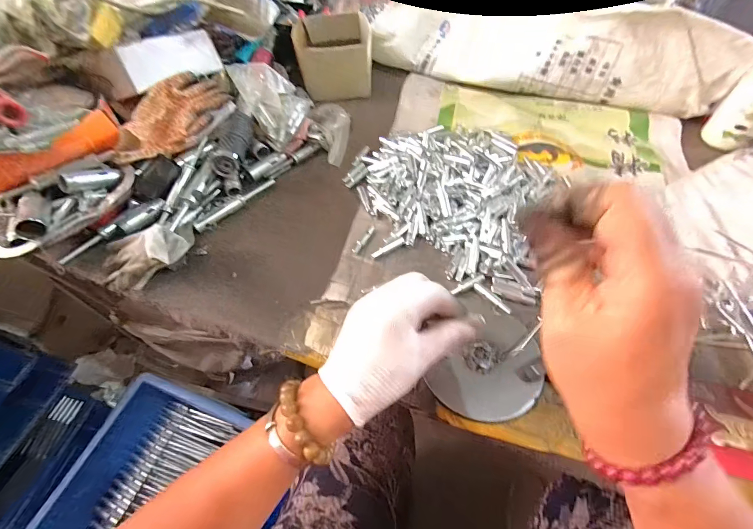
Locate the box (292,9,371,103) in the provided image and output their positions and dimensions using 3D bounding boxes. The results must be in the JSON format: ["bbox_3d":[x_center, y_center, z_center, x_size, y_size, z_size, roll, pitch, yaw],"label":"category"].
[{"bbox_3d":[-0.086,-0.423,0.701,0.141,0.089,0.174,-13,55,-6],"label":"box"}]

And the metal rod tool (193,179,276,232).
[{"bbox_3d":[-0.209,-0.092,0.518,0.014,0.012,0.136,38,64,25],"label":"metal rod tool"}]

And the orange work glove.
[{"bbox_3d":[-0.308,-0.226,0.532,0.080,0.057,0.213,18,57,15],"label":"orange work glove"}]

